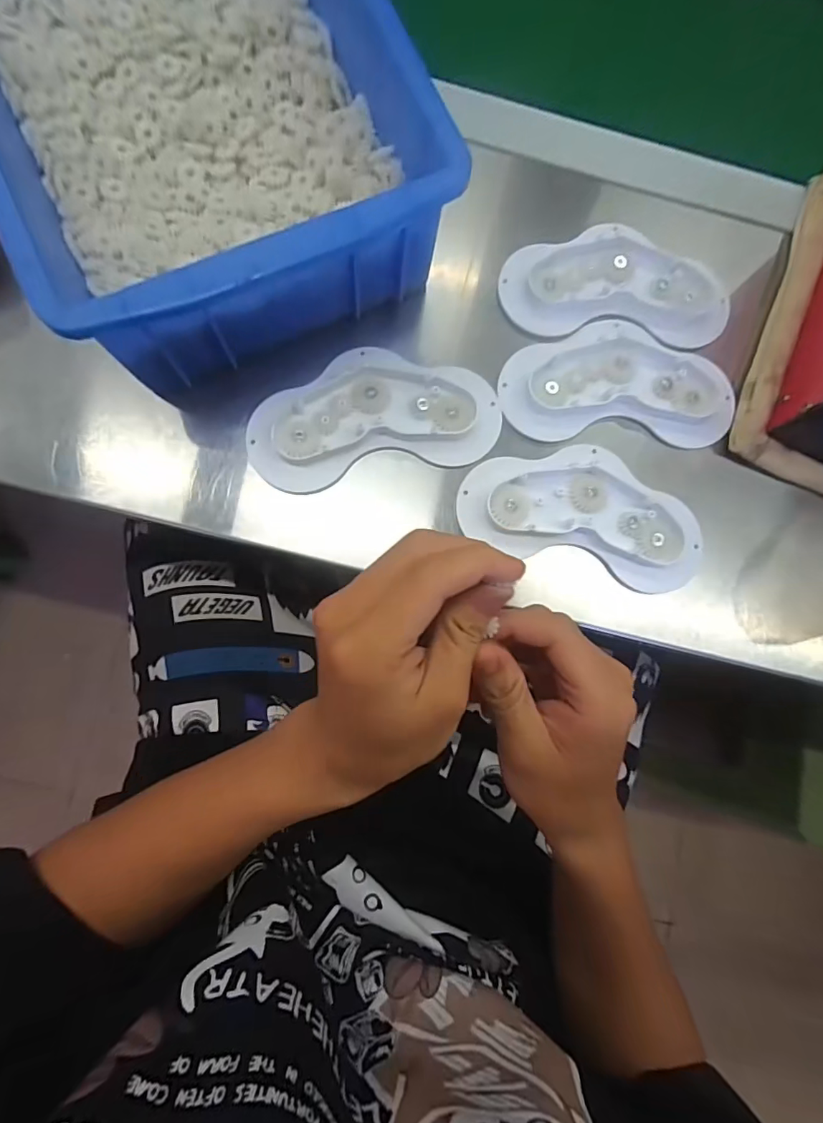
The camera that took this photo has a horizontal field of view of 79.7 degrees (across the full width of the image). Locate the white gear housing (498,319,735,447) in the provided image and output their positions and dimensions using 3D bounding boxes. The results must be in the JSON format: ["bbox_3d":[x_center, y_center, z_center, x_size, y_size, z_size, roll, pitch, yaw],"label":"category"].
[{"bbox_3d":[0.131,-0.115,0.313,0.146,0.013,0.075,0,83,-4],"label":"white gear housing"}]

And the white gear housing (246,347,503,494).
[{"bbox_3d":[-0.022,-0.089,0.296,0.147,0.011,0.077,-11,84,-5],"label":"white gear housing"}]

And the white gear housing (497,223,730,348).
[{"bbox_3d":[0.135,-0.182,0.321,0.152,0.016,0.073,3,83,-3],"label":"white gear housing"}]

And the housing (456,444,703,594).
[{"bbox_3d":[0.105,-0.033,0.298,0.147,0.012,0.075,13,82,-2],"label":"housing"}]

